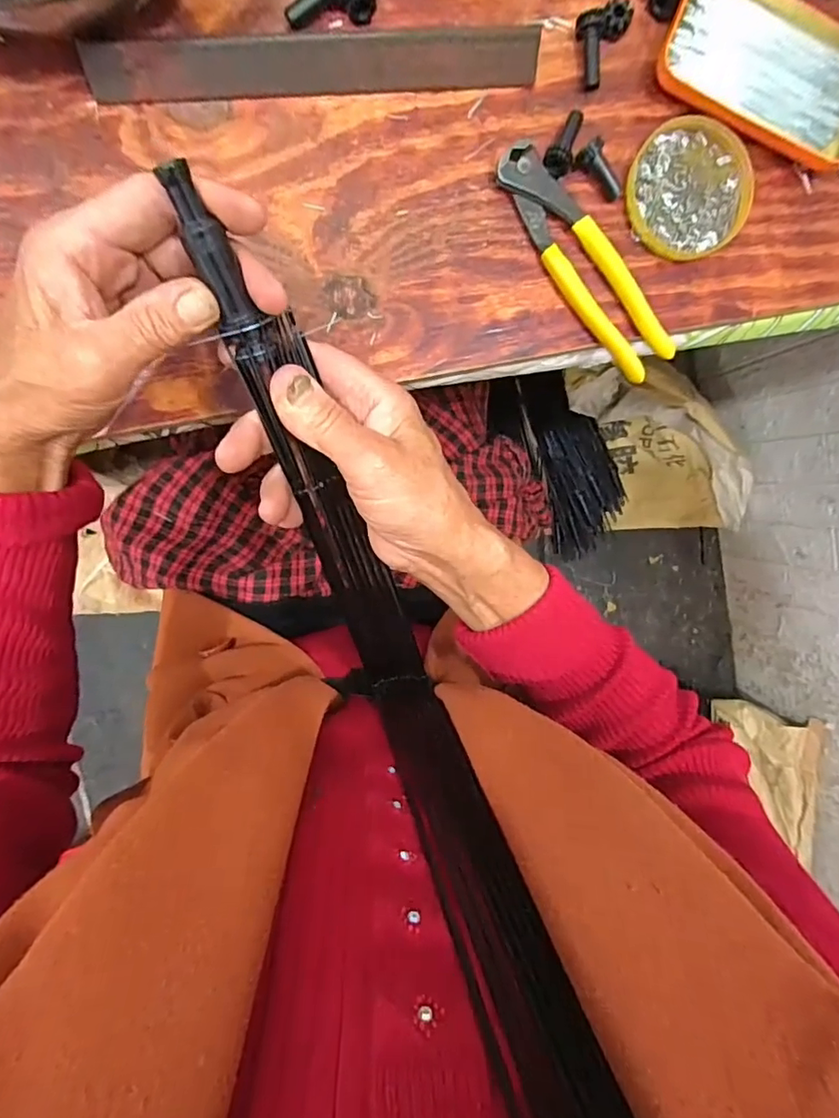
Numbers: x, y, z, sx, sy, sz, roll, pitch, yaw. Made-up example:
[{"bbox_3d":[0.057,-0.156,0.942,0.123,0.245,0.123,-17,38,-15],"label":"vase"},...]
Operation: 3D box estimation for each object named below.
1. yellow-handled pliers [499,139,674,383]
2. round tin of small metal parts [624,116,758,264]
[{"bbox_3d":[0.108,-0.192,0.351,0.036,0.014,0.163,-40,96,-3],"label":"yellow-handled pliers"},{"bbox_3d":[0.179,-0.248,0.359,0.081,0.011,0.086,0,93,-6],"label":"round tin of small metal parts"}]

